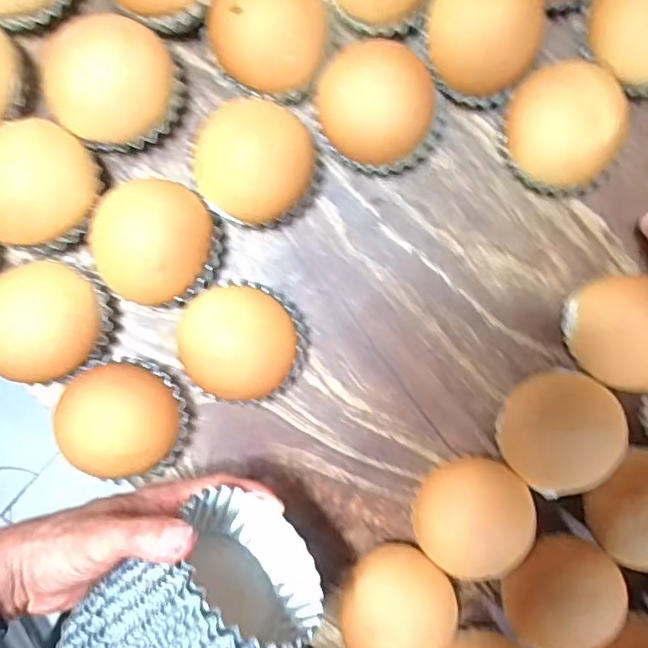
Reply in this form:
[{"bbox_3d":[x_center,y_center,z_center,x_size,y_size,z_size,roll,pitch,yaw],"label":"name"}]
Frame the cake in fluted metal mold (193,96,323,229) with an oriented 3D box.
[{"bbox_3d":[-0.049,-0.120,0.449,0.096,0.073,0.079,-16,91,-3],"label":"cake in fluted metal mold"}]

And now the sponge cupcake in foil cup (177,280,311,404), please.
[{"bbox_3d":[-0.063,0.015,0.459,0.097,0.056,0.091,0,90,-3],"label":"sponge cupcake in foil cup"}]

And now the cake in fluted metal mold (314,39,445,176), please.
[{"bbox_3d":[0.044,-0.165,0.457,0.101,0.058,0.079,0,90,-3],"label":"cake in fluted metal mold"}]

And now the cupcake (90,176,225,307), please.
[{"bbox_3d":[-0.131,-0.062,0.454,0.094,0.056,0.091,0,90,-3],"label":"cupcake"}]

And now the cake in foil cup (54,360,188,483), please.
[{"bbox_3d":[-0.158,0.075,0.453,0.090,0.061,0.091,0,90,-3],"label":"cake in foil cup"}]

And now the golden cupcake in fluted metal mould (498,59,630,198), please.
[{"bbox_3d":[0.190,-0.152,0.457,0.078,0.065,0.097,-28,91,-3],"label":"golden cupcake in fluted metal mould"}]

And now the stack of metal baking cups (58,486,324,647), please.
[{"bbox_3d":[-0.080,0.175,0.348,0.127,0.110,0.096,-42,87,15],"label":"stack of metal baking cups"}]

